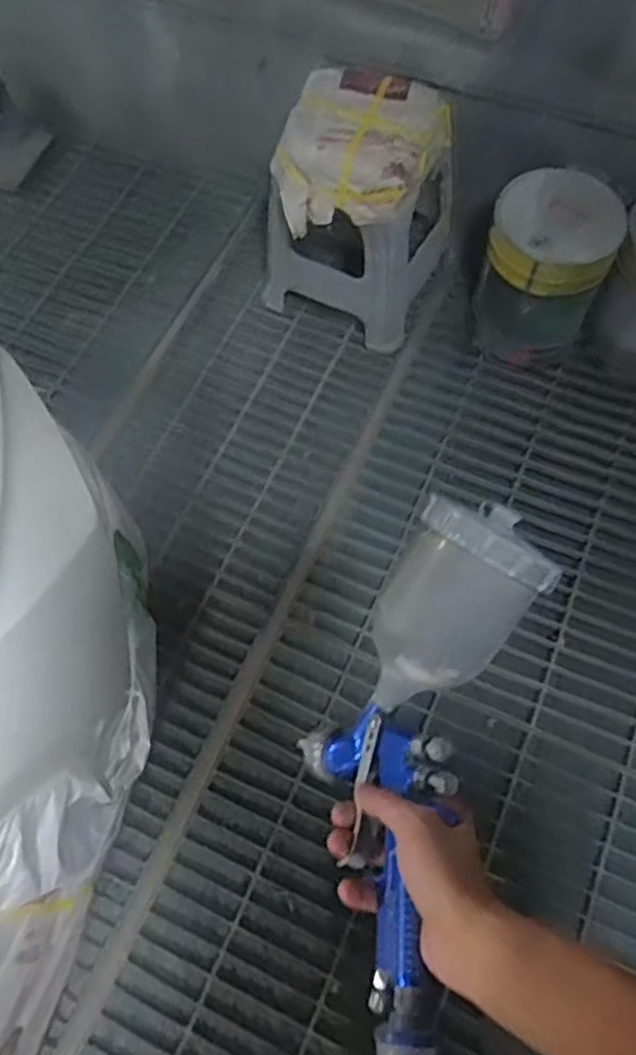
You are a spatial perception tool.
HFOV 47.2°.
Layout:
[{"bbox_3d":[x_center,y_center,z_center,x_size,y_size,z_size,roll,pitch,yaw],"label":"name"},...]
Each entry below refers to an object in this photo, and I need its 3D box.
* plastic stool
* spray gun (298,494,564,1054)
[{"bbox_3d":[0.084,-0.692,1.604,0.343,0.434,0.312,27,68,13],"label":"plastic stool"},{"bbox_3d":[0.062,0.170,0.485,0.141,0.122,0.373,9,79,6],"label":"spray gun"}]

